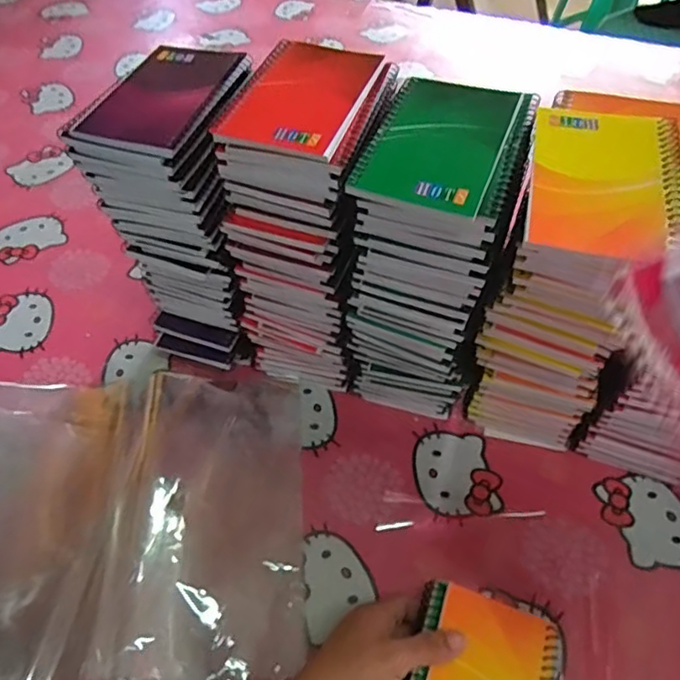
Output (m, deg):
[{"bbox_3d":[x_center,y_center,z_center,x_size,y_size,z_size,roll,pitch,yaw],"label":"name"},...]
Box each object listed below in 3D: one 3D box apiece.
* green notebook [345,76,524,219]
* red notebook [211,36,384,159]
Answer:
[{"bbox_3d":[0.064,-0.128,0.376,0.082,0.016,0.126,17,55,12],"label":"green notebook"},{"bbox_3d":[-0.028,-0.171,0.404,0.083,0.012,0.122,16,54,11],"label":"red notebook"}]

